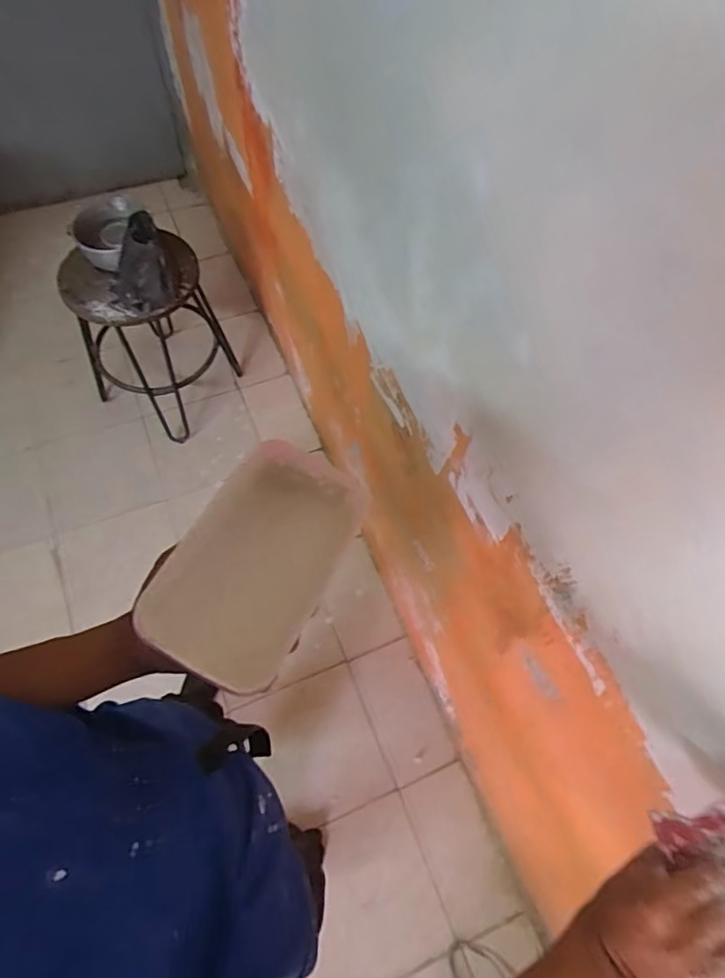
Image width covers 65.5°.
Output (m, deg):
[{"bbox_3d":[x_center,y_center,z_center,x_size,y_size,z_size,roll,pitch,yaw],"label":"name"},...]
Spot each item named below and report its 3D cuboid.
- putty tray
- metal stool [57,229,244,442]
[{"bbox_3d":[-0.076,0.052,0.439,0.103,0.055,0.182,24,64,9],"label":"putty tray"},{"bbox_3d":[-0.550,-0.433,1.461,0.306,0.527,0.316,32,65,13],"label":"metal stool"}]

